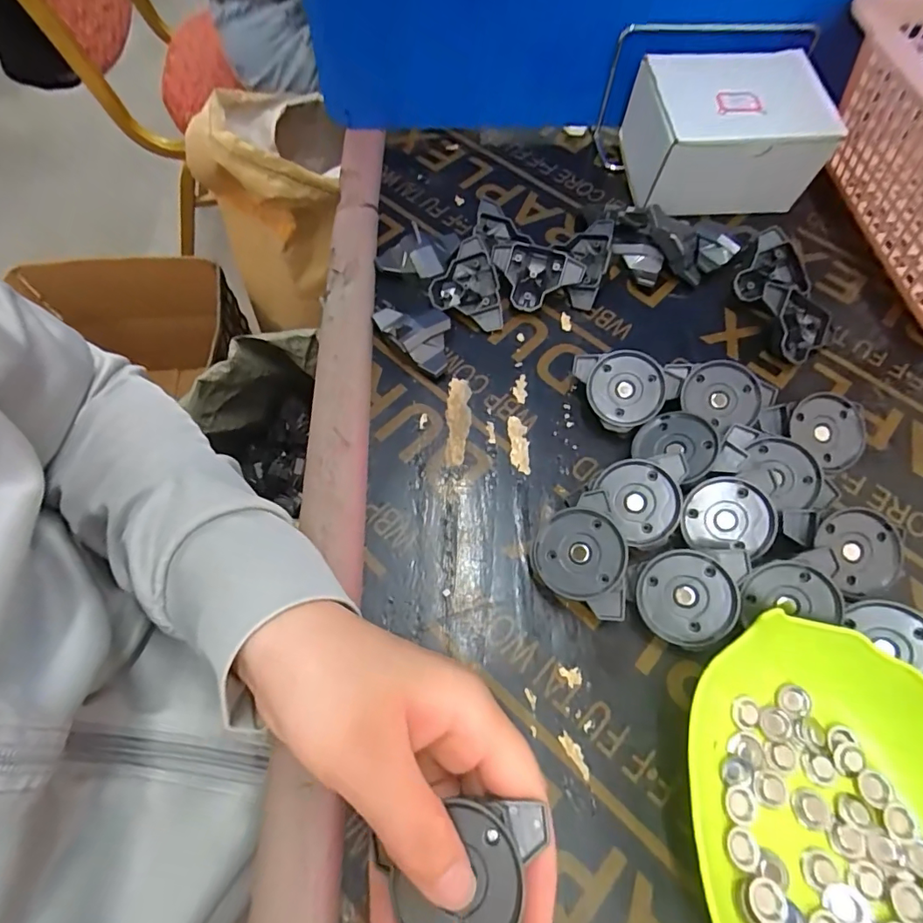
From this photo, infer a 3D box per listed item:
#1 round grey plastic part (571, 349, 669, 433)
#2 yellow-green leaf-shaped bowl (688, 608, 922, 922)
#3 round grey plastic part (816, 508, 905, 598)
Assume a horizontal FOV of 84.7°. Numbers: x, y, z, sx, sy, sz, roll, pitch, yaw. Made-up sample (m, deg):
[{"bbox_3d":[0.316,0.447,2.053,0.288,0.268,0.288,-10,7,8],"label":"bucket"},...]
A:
[{"bbox_3d":[0.093,-0.043,0.289,0.045,0.013,0.048,-16,81,11],"label":"round grey plastic part"},{"bbox_3d":[0.150,0.150,0.186,0.109,0.031,0.168,-2,61,-3],"label":"yellow-green leaf-shaped bowl"},{"bbox_3d":[0.192,0.042,0.243,0.038,0.004,0.041,0,88,1],"label":"round grey plastic part"}]

